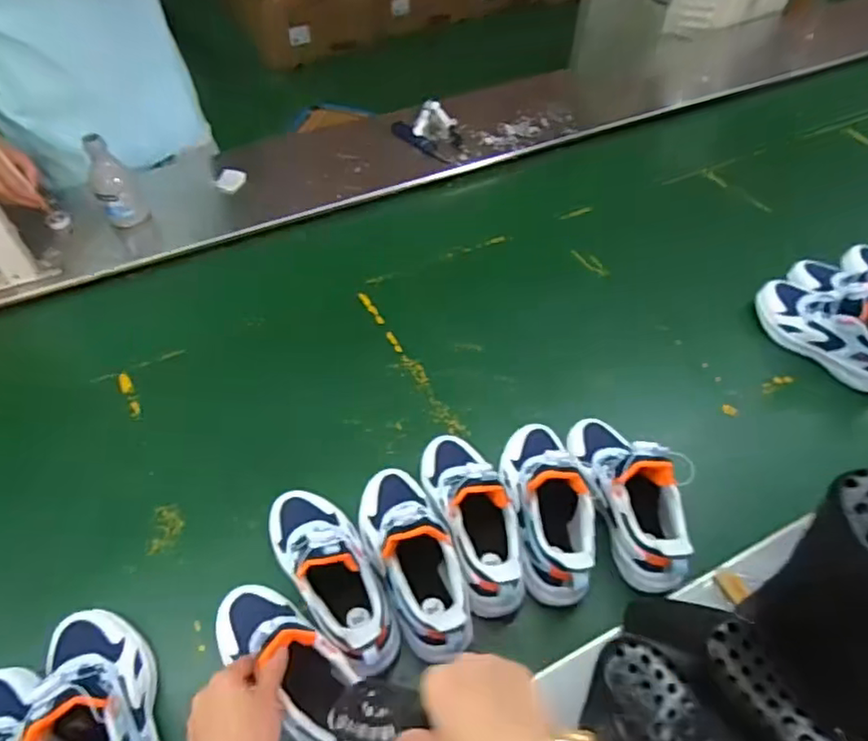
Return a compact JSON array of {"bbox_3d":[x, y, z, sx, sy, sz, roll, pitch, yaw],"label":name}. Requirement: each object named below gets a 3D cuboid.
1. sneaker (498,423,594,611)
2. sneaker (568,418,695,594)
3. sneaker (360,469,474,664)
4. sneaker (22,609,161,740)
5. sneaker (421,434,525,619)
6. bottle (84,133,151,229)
[{"bbox_3d":[0.132,0.140,0.689,0.096,0.101,0.216,-3,55,1],"label":"sneaker"},{"bbox_3d":[0.227,0.135,0.702,0.086,0.118,0.215,-15,56,-7],"label":"sneaker"},{"bbox_3d":[-0.030,0.189,0.648,0.098,0.106,0.218,-21,57,-11],"label":"sneaker"},{"bbox_3d":[-0.316,0.315,0.555,0.087,0.117,0.220,-24,58,-13],"label":"sneaker"},{"bbox_3d":[0.045,0.145,0.675,0.092,0.126,0.218,-16,56,-8],"label":"sneaker"},{"bbox_3d":[-0.498,-0.288,0.947,0.064,0.145,0.063,-32,60,-18],"label":"bottle"}]

